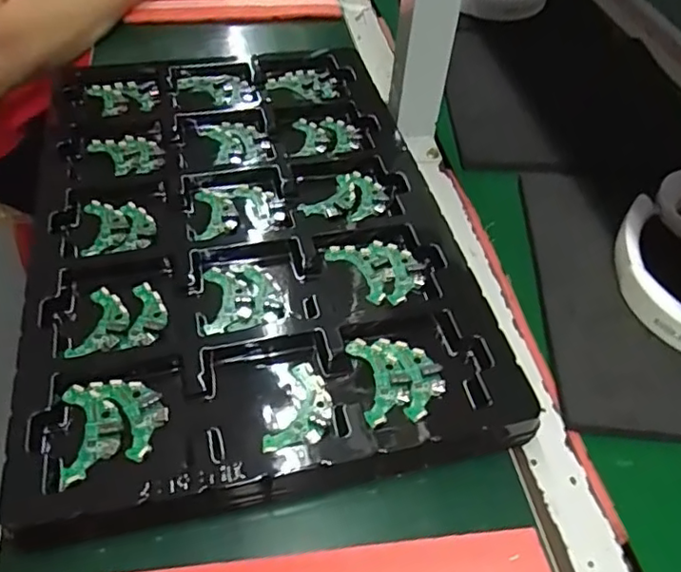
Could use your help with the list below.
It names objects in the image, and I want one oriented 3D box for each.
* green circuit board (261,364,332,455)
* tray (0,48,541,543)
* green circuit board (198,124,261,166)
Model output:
[{"bbox_3d":[-0.022,0.076,0.363,0.032,0.005,0.060,16,49,10],"label":"green circuit board"},{"bbox_3d":[-0.071,-0.053,0.474,0.296,0.029,0.446,-7,49,-10],"label":"tray"},{"bbox_3d":[-0.096,-0.129,0.539,0.046,0.006,0.061,-16,51,-17],"label":"green circuit board"}]

